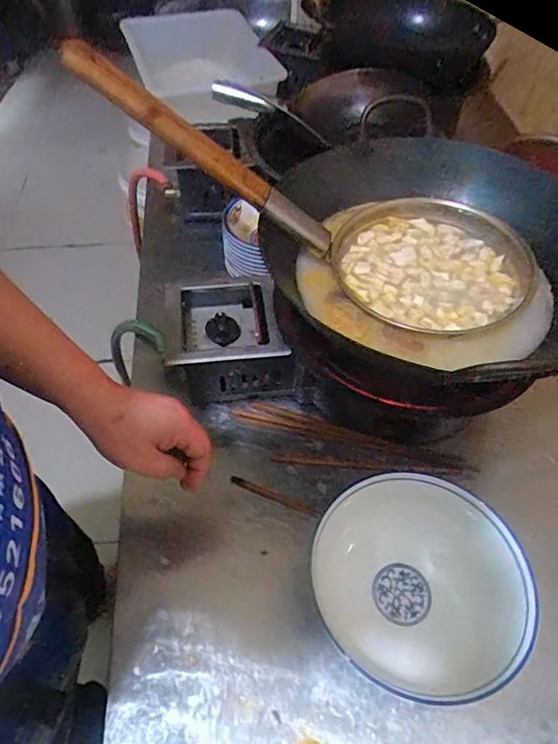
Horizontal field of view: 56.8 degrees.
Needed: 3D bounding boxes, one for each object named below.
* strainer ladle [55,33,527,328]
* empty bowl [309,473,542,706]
[{"bbox_3d":[0.034,-0.190,0.591,0.535,0.095,0.220,22,53,-13],"label":"strainer ladle"},{"bbox_3d":[0.134,0.208,0.511,0.181,0.104,0.193,0,54,0],"label":"empty bowl"}]

